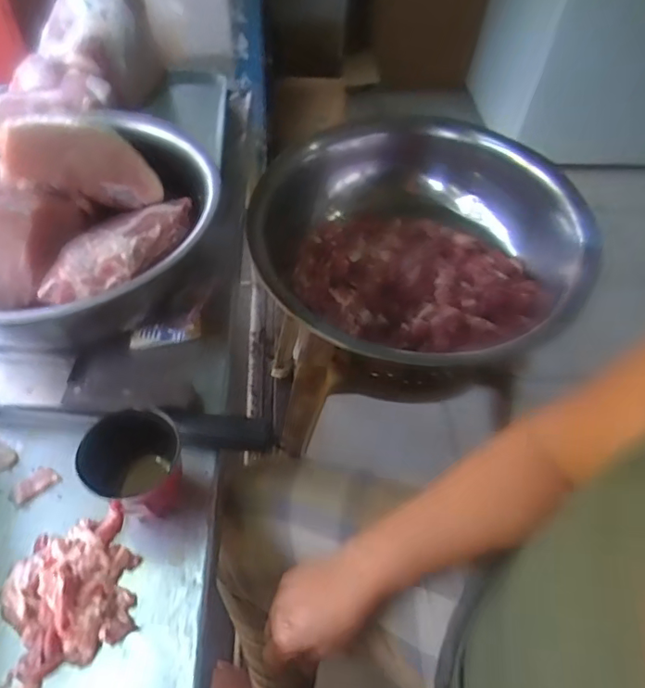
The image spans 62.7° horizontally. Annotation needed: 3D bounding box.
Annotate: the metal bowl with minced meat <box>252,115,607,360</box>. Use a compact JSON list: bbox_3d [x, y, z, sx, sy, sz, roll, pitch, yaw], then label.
[{"bbox_3d":[0.193,-0.186,0.987,0.568,0.157,0.548,2,49,-3],"label":"metal bowl with minced meat"}]

